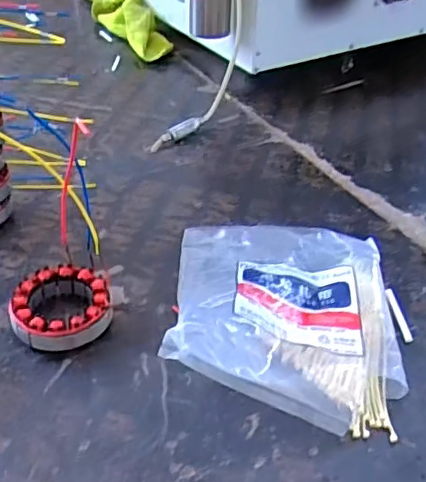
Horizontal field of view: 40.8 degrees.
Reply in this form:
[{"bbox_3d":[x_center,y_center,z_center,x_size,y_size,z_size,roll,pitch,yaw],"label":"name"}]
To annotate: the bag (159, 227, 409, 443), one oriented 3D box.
[{"bbox_3d":[0.069,0.045,0.521,0.199,0.066,0.248,4,38,1],"label":"bag"}]

